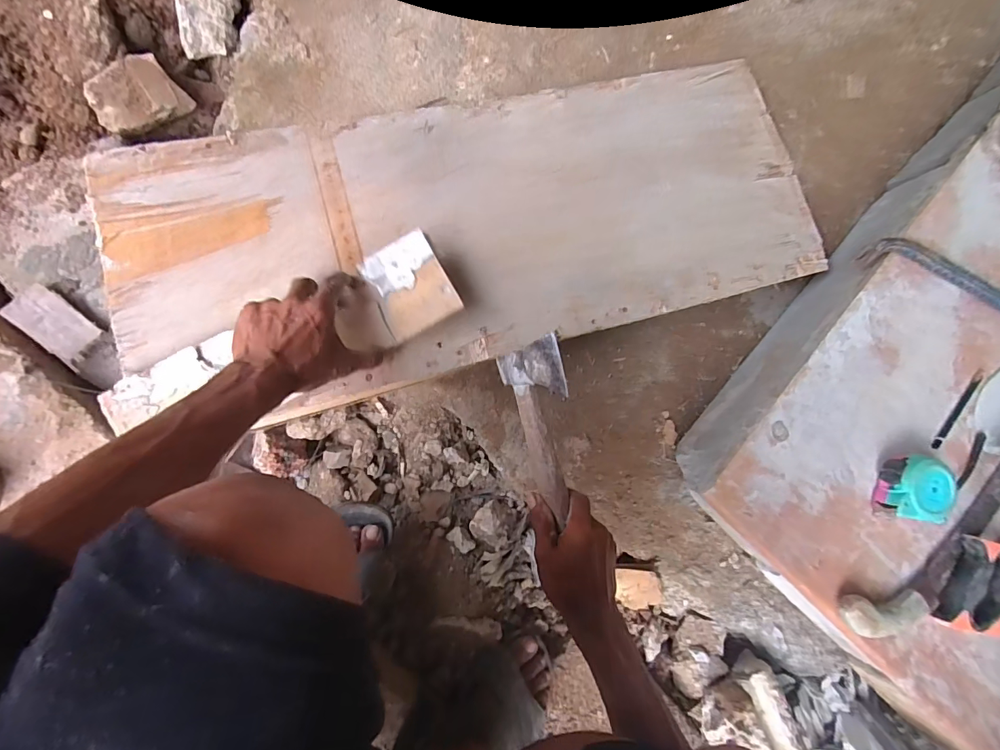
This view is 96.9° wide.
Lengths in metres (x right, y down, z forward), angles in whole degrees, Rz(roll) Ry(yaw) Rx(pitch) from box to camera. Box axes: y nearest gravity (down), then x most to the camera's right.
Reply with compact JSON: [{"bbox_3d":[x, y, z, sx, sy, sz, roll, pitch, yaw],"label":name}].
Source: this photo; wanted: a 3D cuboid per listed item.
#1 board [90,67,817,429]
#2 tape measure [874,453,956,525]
[{"bbox_3d":[-0.008,-0.200,0.564,0.878,0.027,0.342,-16,83,-10],"label":"board"},{"bbox_3d":[0.500,0.138,0.529,0.077,0.035,0.073,24,82,-6],"label":"tape measure"}]

